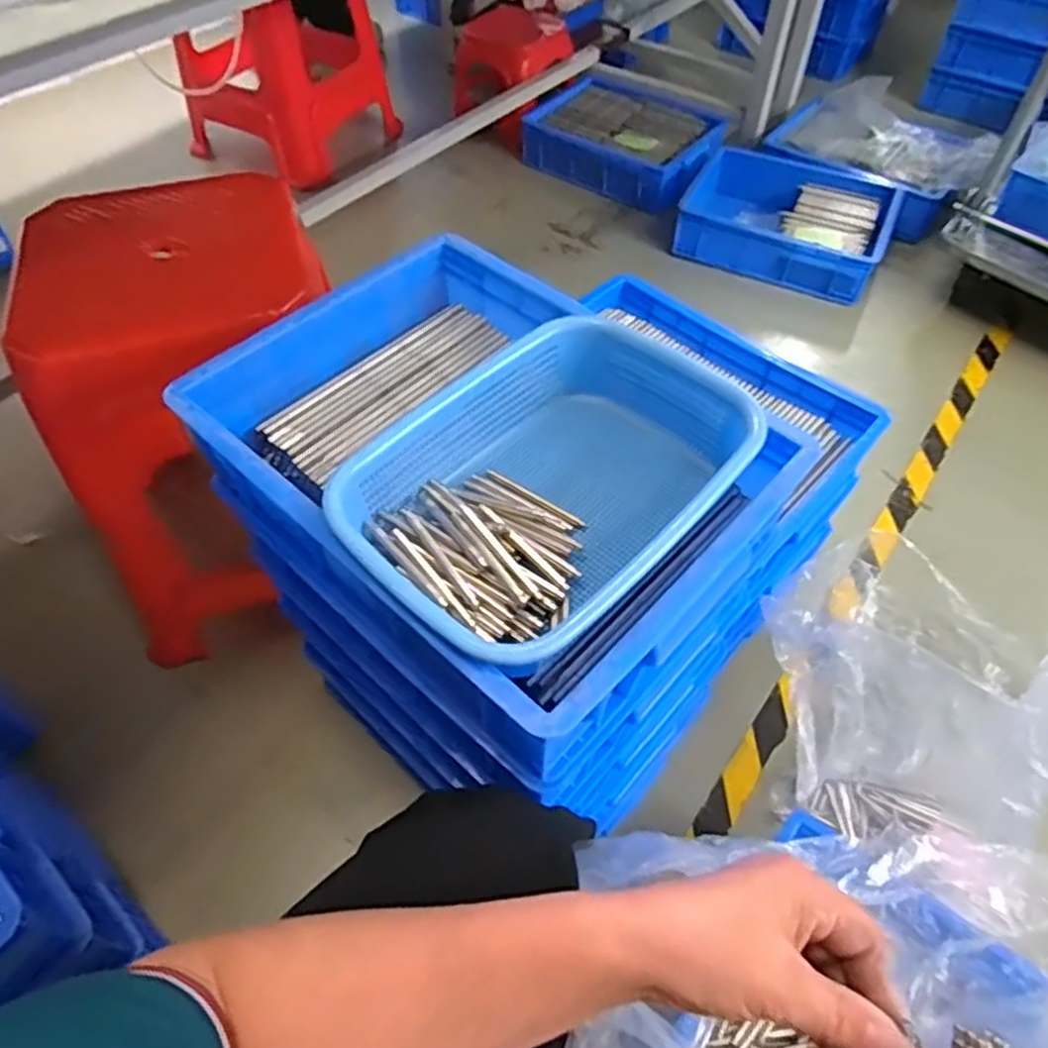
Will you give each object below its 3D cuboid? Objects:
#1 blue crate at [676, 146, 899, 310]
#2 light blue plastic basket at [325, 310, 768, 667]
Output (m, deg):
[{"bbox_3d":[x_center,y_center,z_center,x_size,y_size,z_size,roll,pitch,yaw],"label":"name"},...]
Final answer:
[{"bbox_3d":[0.549,-0.636,1.518,0.407,0.103,0.321,23,57,16],"label":"blue crate"},{"bbox_3d":[0.015,-0.026,0.525,0.205,0.077,0.282,37,62,24],"label":"light blue plastic basket"}]

